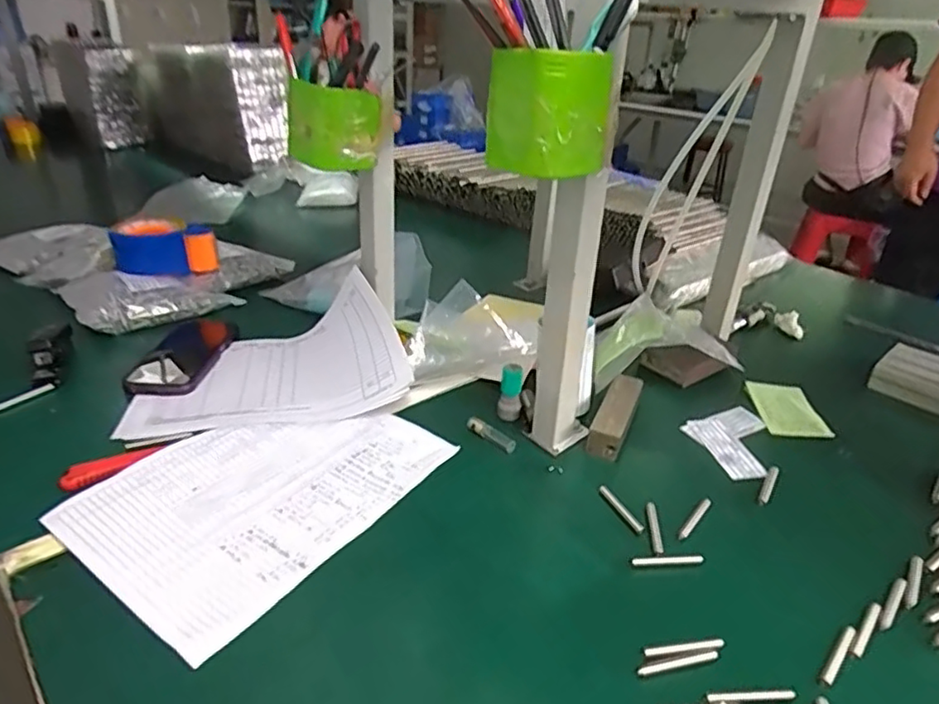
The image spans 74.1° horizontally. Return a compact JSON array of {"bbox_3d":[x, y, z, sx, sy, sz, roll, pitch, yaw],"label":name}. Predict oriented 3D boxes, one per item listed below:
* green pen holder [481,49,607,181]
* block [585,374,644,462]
[{"bbox_3d":[0.056,-0.173,0.451,0.070,0.079,0.069,-20,36,-36],"label":"green pen holder"},{"bbox_3d":[0.154,0.067,0.651,0.034,0.029,0.123,15,30,19],"label":"block"}]

